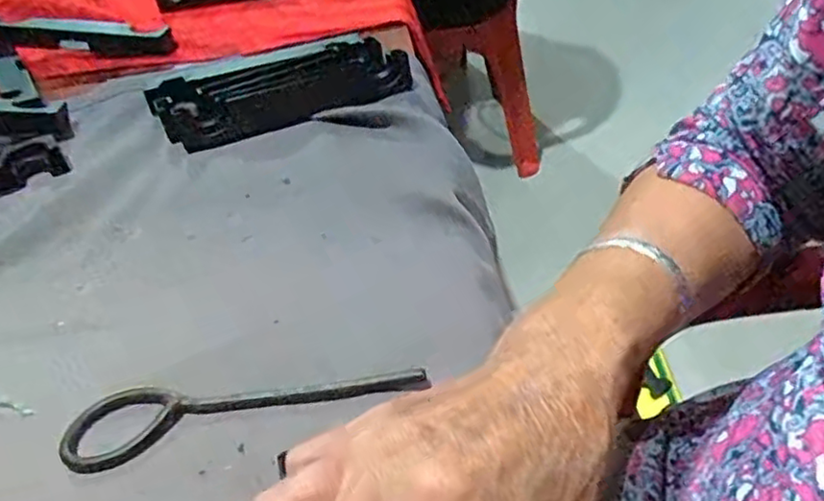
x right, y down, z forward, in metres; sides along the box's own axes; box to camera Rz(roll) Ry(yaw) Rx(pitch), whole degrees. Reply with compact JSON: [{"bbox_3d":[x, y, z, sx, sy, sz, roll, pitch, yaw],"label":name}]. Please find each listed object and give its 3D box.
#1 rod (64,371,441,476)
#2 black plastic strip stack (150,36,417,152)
[{"bbox_3d":[-0.083,0.072,0.331,0.173,0.009,0.041,-14,40,-6],"label":"rod"},{"bbox_3d":[-0.106,-0.135,0.558,0.208,0.029,0.076,-18,40,-12],"label":"black plastic strip stack"}]

